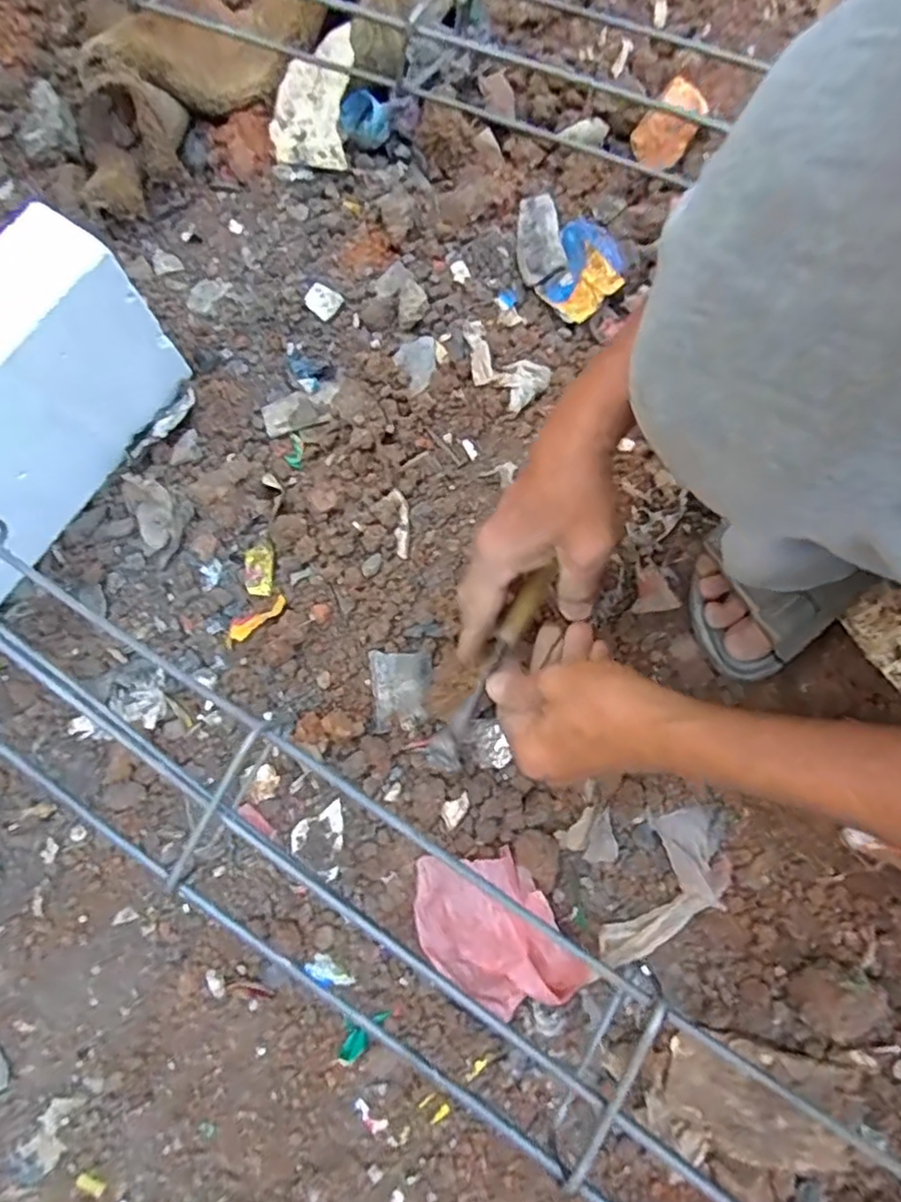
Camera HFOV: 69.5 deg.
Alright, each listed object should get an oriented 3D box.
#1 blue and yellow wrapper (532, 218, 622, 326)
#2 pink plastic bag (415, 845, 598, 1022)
[{"bbox_3d":[0.145,-0.359,0.703,0.085,0.044,0.111,22,79,6],"label":"blue and yellow wrapper"},{"bbox_3d":[0.036,0.296,0.584,0.113,0.056,0.165,-31,78,-5],"label":"pink plastic bag"}]

